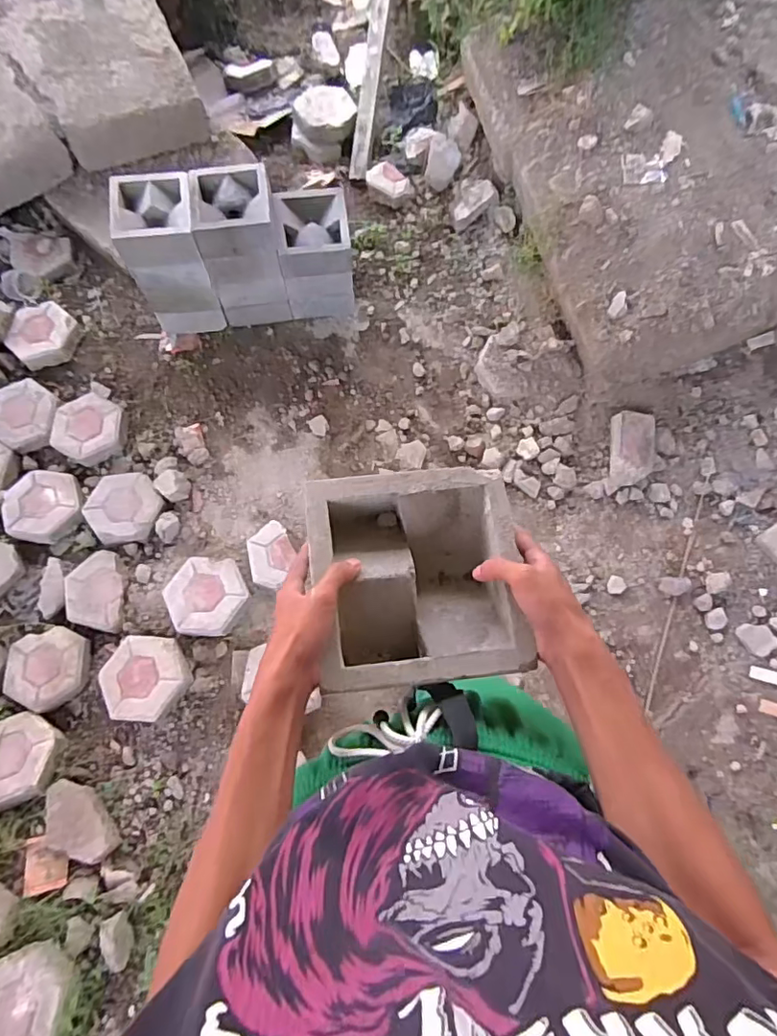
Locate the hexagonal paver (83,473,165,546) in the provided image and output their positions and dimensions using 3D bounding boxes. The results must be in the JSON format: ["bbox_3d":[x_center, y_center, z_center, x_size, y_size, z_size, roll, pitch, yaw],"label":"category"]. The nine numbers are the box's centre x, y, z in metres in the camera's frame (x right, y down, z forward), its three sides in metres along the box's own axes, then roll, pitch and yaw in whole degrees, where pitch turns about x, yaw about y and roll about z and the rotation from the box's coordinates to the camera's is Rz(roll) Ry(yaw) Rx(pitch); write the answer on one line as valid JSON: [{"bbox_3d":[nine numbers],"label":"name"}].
[{"bbox_3d":[-0.751,-0.037,1.535,0.199,0.049,0.223,-34,75,-10],"label":"hexagonal paver"}]

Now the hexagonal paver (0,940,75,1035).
[{"bbox_3d":[-0.745,0.985,1.094,0.205,0.049,0.190,-15,72,-5],"label":"hexagonal paver"}]

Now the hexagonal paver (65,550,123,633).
[{"bbox_3d":[-0.765,0.193,1.422,0.135,0.057,0.219,-10,72,-3],"label":"hexagonal paver"}]

